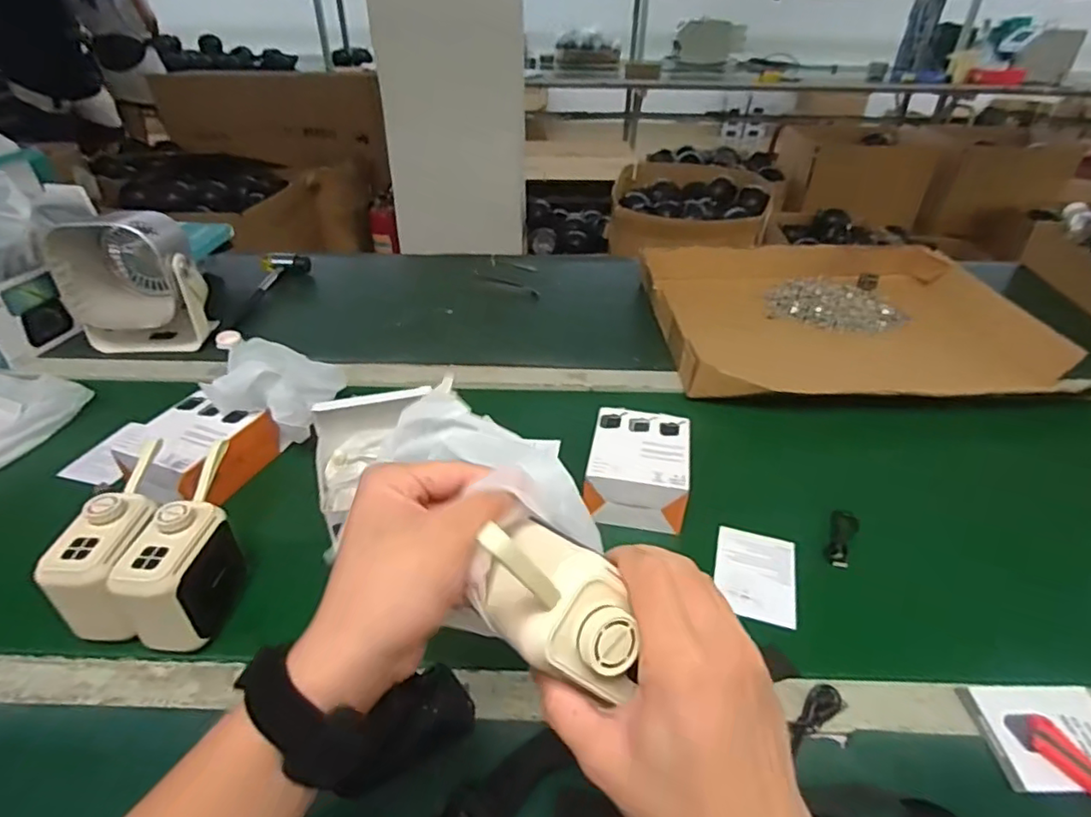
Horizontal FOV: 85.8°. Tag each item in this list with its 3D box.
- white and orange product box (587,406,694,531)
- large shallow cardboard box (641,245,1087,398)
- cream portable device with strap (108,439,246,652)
[{"bbox_3d":[0.096,0.065,0.607,0.096,0.074,0.117,7,37,9],"label":"white and orange product box"},{"bbox_3d":[0.441,-0.146,0.898,0.540,0.057,0.437,-1,36,-2],"label":"large shallow cardboard box"},{"bbox_3d":[-0.286,0.116,0.485,0.053,0.107,0.122,6,36,7],"label":"cream portable device with strap"}]

